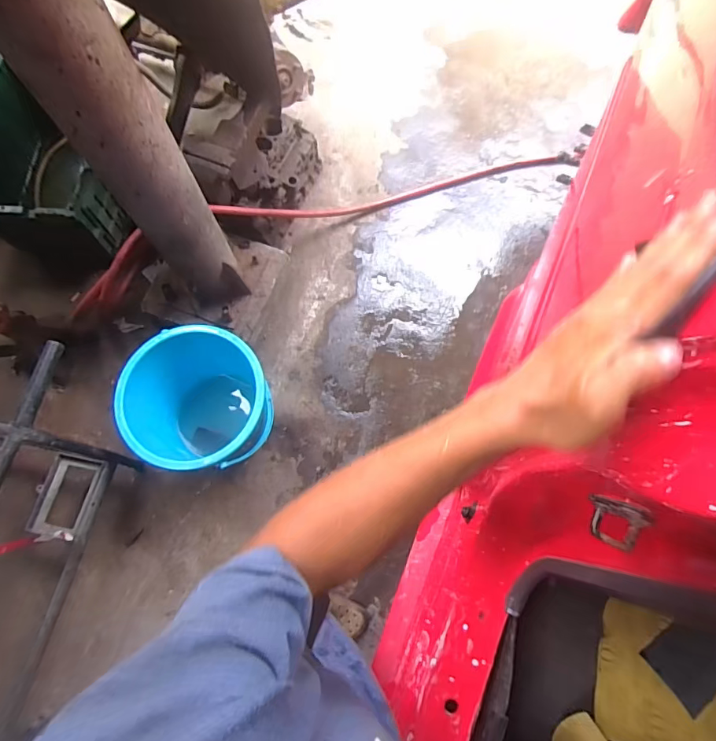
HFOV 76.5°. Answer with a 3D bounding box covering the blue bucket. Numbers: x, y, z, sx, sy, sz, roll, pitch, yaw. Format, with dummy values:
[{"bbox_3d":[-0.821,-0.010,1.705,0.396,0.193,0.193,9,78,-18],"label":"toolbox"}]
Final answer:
[{"bbox_3d":[-0.385,0.094,1.211,0.325,0.356,0.335,0,74,0],"label":"blue bucket"}]

